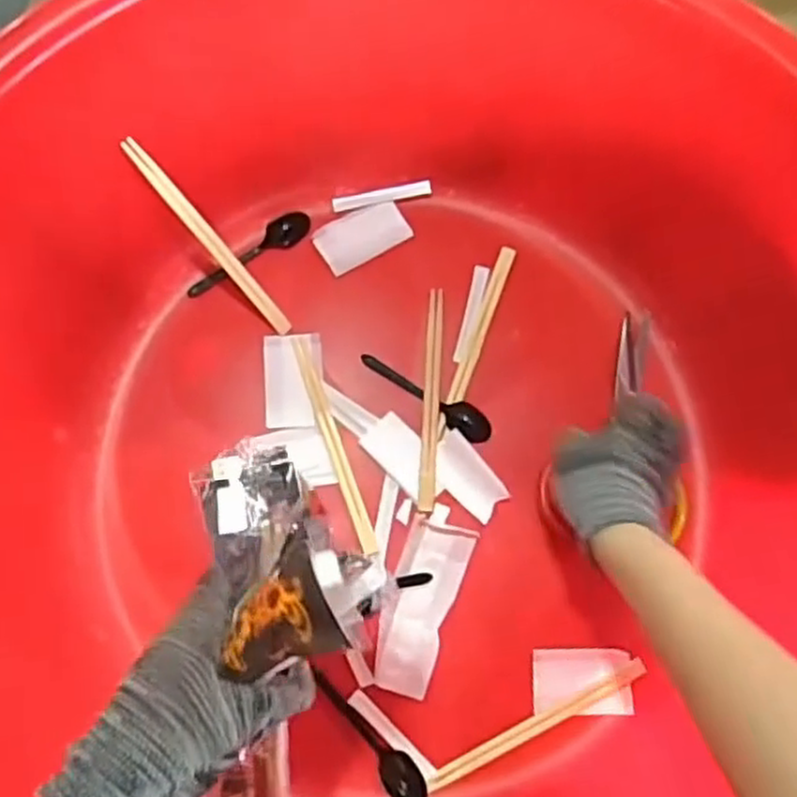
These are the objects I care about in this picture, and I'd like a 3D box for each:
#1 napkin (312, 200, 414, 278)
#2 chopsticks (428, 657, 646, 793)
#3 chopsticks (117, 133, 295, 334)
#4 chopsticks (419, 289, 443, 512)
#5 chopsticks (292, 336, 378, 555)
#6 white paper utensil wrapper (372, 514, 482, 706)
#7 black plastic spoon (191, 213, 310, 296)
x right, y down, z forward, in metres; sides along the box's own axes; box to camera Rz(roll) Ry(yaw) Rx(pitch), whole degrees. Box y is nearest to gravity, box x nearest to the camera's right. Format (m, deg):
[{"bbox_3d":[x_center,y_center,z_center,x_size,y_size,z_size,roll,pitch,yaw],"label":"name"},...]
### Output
[{"bbox_3d":[-0.032,-0.146,0.662,0.081,0.007,0.048,-30,80,-8],"label":"napkin"},{"bbox_3d":[0.107,0.251,0.567,0.185,0.011,0.015,-26,79,-7],"label":"chopsticks"},{"bbox_3d":[-0.146,-0.121,0.583,0.014,0.007,0.191,-46,123,-11],"label":"chopsticks"},{"bbox_3d":[0.028,-0.002,0.626,0.014,0.004,0.189,3,77,-1],"label":"chopsticks"},{"bbox_3d":[-0.054,0.037,0.611,0.013,0.005,0.189,-19,78,-6],"label":"chopsticks"},{"bbox_3d":[0.018,0.163,0.583,0.050,0.006,0.132,19,77,3],"label":"white paper utensil wrapper"},{"bbox_3d":[-0.132,-0.127,0.651,0.122,0.013,0.030,-30,80,-8],"label":"black plastic spoon"}]

